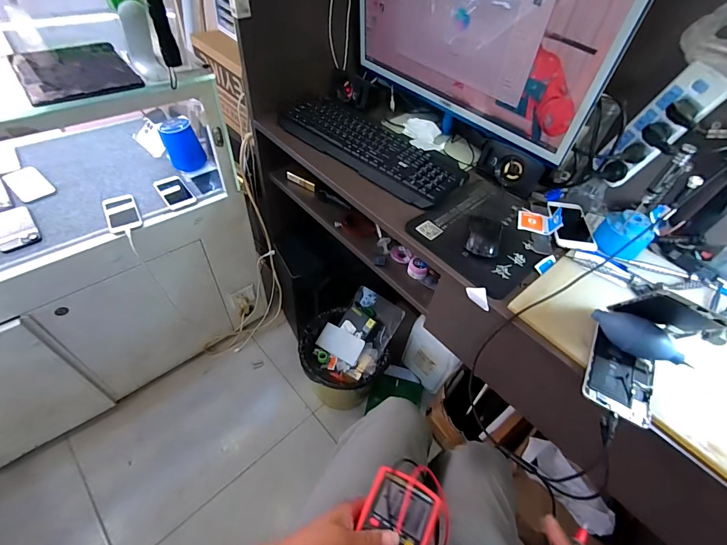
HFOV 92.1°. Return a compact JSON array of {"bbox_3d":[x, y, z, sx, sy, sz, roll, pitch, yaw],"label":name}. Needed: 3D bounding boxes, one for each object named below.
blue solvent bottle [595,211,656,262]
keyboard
[{"bbox_3d":[0.439,-0.066,0.588,0.071,0.064,0.075,-31,60,-28],"label":"blue solvent bottle"},{"bbox_3d":[0.007,-0.272,0.755,0.425,0.023,0.150,35,55,21],"label":"keyboard"}]

